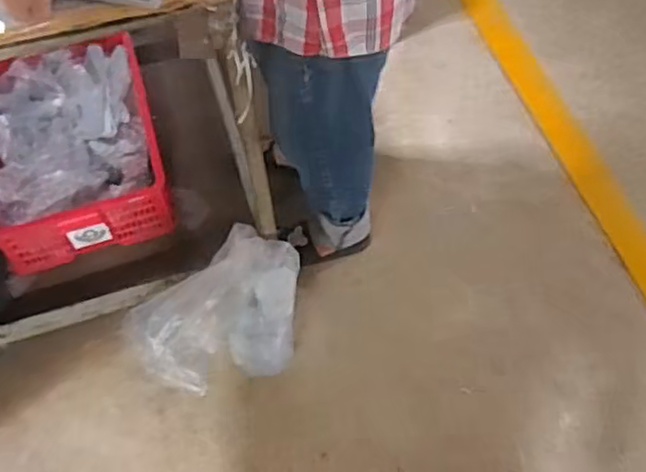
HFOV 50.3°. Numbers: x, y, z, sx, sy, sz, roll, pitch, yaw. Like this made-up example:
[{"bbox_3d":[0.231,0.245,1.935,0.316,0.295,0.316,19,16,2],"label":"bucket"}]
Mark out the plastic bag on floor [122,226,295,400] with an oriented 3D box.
[{"bbox_3d":[-0.216,0.178,1.491,0.375,0.201,0.247,-26,63,-14],"label":"plastic bag on floor"}]

